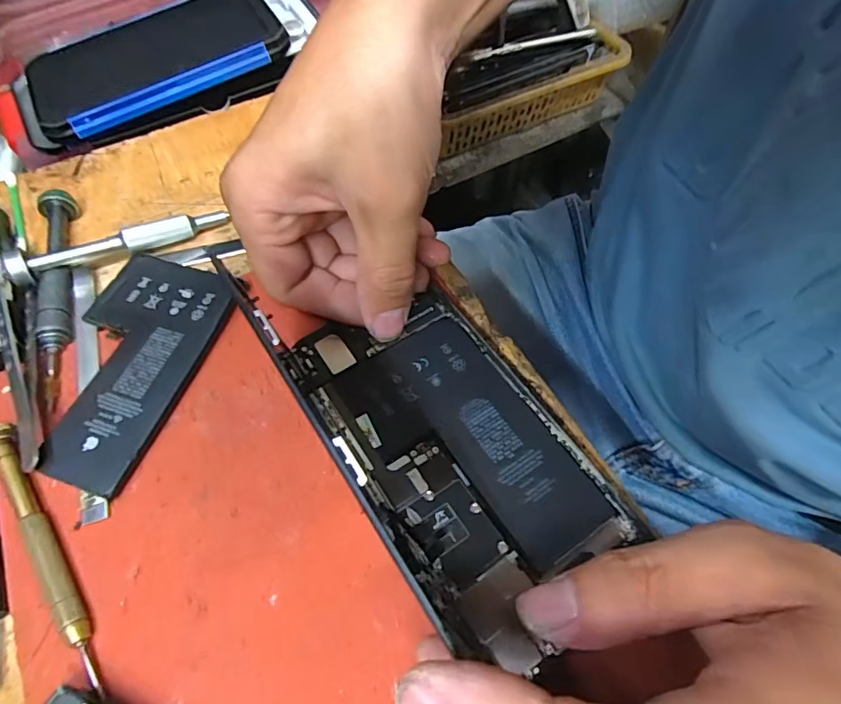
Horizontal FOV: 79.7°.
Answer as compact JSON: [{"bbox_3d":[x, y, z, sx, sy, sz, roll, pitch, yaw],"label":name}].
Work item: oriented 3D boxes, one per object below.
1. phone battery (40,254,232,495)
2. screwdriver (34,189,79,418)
[{"bbox_3d":[-0.128,0.003,0.220,0.062,0.007,0.105,17,61,8],"label":"phone battery"},{"bbox_3d":[-0.171,-0.030,0.238,0.014,0.015,0.119,-16,62,-11],"label":"screwdriver"}]

